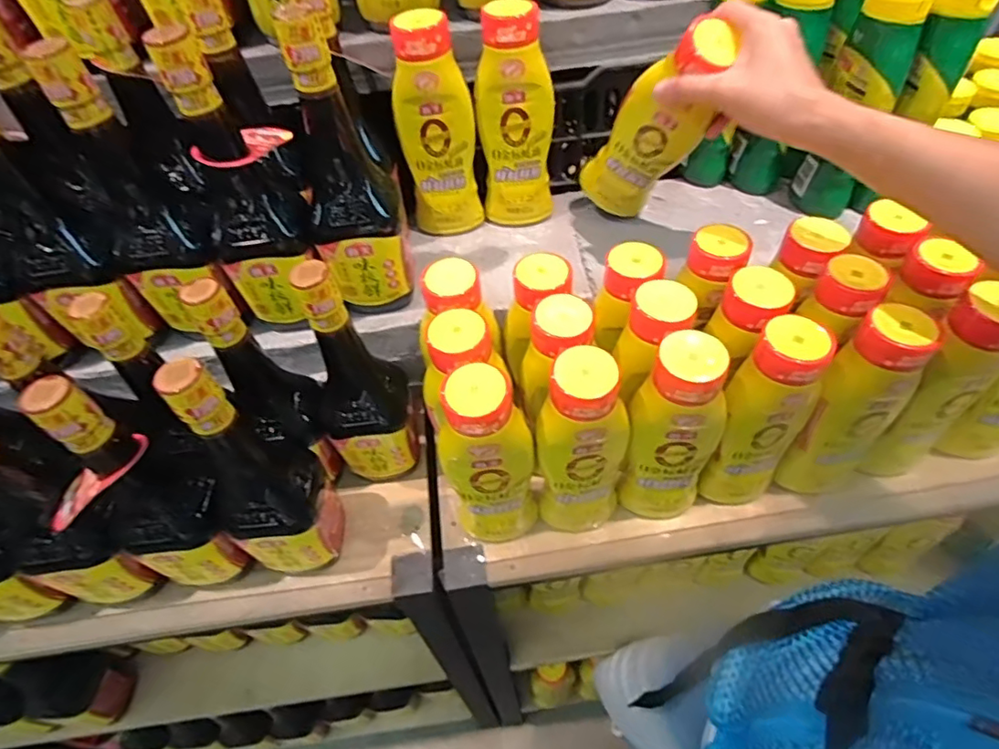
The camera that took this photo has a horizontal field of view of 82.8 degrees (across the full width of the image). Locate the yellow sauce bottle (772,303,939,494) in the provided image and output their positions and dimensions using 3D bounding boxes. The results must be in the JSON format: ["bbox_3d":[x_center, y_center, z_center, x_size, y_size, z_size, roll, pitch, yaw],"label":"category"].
[{"bbox_3d":[0.311,0.036,0.503,0.061,0.205,0.066,35,62,29],"label":"yellow sauce bottle"}]

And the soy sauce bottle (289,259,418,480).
[{"bbox_3d":[-0.135,0.011,0.542,0.086,0.270,0.069,-20,52,-10],"label":"soy sauce bottle"}]

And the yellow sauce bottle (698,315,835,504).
[{"bbox_3d":[0.232,0.044,0.505,0.062,0.207,0.059,30,60,26],"label":"yellow sauce bottle"}]

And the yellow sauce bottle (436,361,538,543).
[{"bbox_3d":[-0.010,0.081,0.505,0.077,0.223,0.053,-12,51,-3],"label":"yellow sauce bottle"}]

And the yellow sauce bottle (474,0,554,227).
[{"bbox_3d":[0.017,-0.263,0.597,0.075,0.211,0.050,4,52,9],"label":"yellow sauce bottle"}]

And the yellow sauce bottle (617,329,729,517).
[{"bbox_3d":[0.154,0.057,0.506,0.069,0.220,0.055,21,56,21],"label":"yellow sauce bottle"}]

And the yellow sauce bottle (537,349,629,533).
[{"bbox_3d":[0.074,0.069,0.504,0.073,0.215,0.055,8,53,12],"label":"yellow sauce bottle"}]

